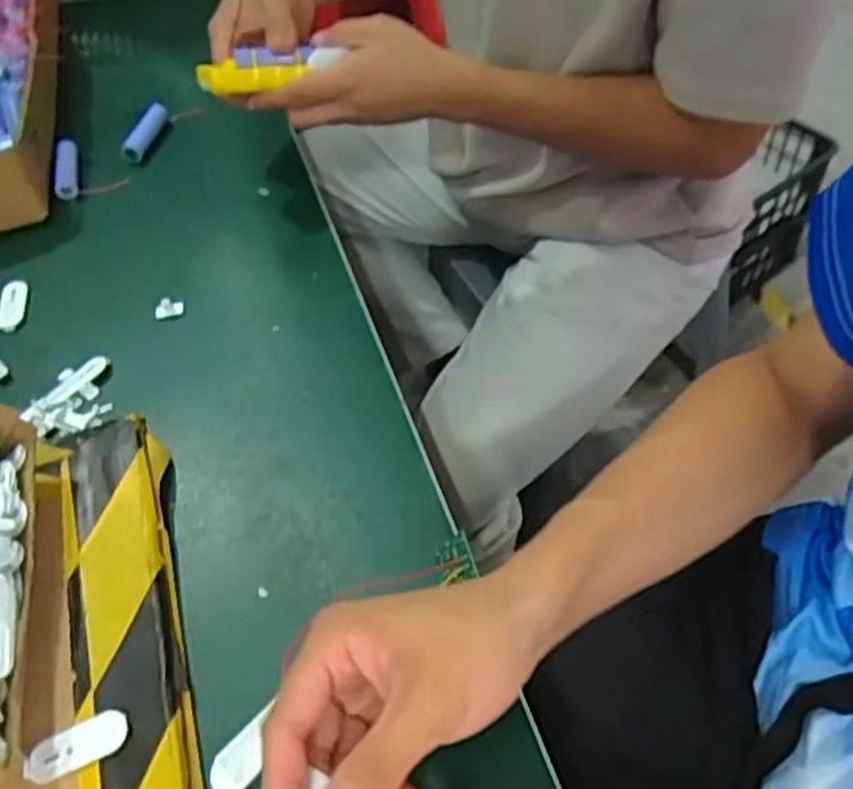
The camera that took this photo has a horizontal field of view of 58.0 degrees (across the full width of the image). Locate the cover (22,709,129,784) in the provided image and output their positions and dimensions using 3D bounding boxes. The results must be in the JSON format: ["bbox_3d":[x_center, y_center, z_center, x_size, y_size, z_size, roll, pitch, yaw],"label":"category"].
[{"bbox_3d":[-0.168,0.169,0.371,0.048,0.005,0.021,-22,54,-11],"label":"cover"}]

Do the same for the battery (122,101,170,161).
[{"bbox_3d":[-0.252,-0.238,0.691,0.018,0.016,0.062,18,71,18],"label":"battery"}]

